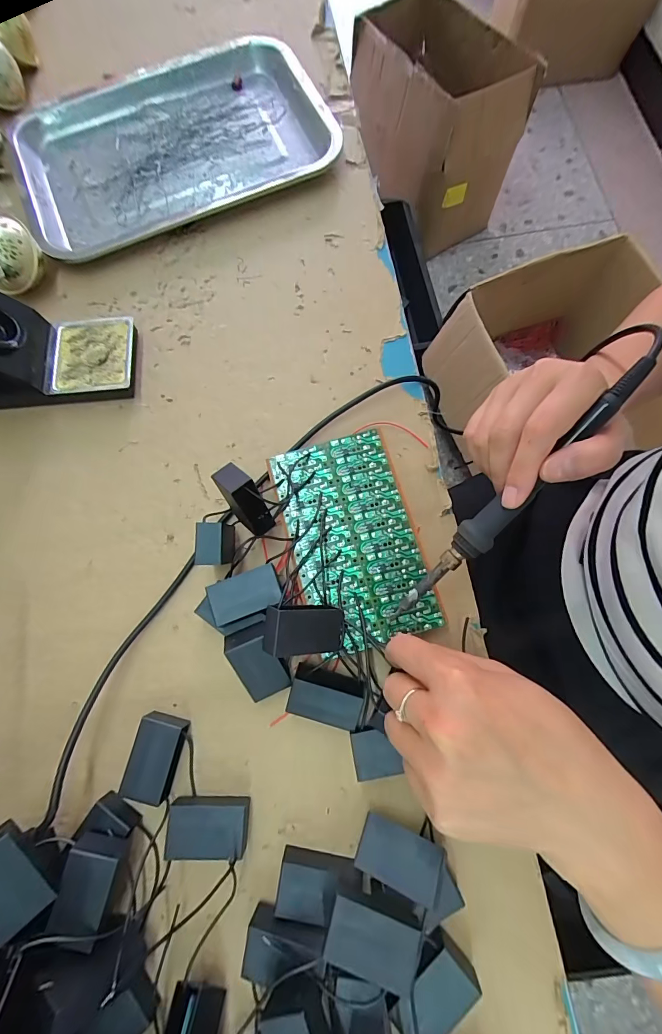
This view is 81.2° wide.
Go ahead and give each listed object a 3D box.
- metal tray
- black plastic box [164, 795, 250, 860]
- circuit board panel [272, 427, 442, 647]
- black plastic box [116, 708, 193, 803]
[{"bbox_3d":[-0.161,-0.376,0.390,0.302,0.025,0.214,-19,76,-3],"label":"metal tray"},{"bbox_3d":[-0.078,0.199,0.249,0.050,0.021,0.026,2,76,2],"label":"black plastic box"},{"bbox_3d":[0.015,0.015,0.294,0.090,0.013,0.155,-16,76,-2],"label":"circuit board panel"},{"bbox_3d":[-0.118,0.162,0.261,0.029,0.018,0.047,9,76,4],"label":"black plastic box"}]

